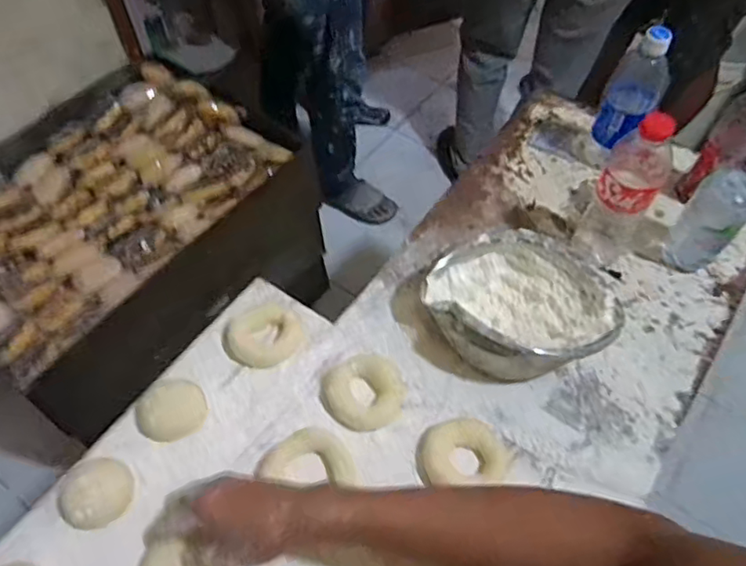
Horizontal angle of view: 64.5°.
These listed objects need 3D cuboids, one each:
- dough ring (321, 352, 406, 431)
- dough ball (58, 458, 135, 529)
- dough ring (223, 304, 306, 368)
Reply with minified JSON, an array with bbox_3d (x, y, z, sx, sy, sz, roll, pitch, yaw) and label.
[{"bbox_3d":[-0.008,0.108,0.583,0.079,0.018,0.071,-19,59,-13],"label":"dough ring"},{"bbox_3d":[-0.247,0.185,0.522,0.061,0.025,0.055,-20,60,-13],"label":"dough ball"},{"bbox_3d":[-0.112,0.055,0.611,0.078,0.014,0.066,-21,60,-14],"label":"dough ring"}]

